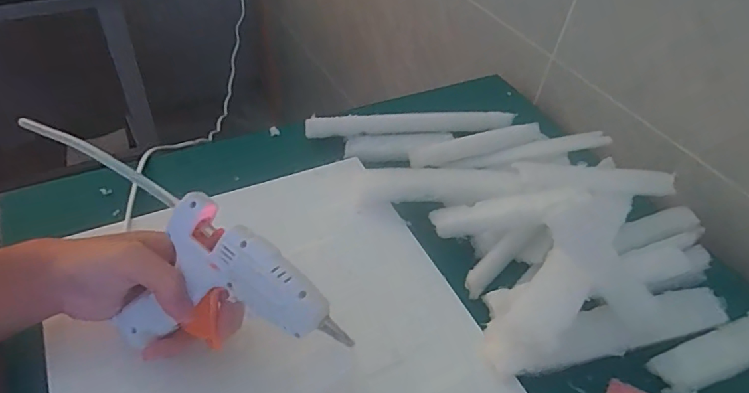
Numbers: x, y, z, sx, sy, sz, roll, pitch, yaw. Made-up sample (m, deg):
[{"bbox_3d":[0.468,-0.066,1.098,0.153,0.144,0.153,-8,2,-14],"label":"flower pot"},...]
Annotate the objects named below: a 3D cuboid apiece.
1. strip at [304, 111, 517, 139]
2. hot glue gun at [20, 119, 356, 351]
[{"bbox_3d":[0.044,-0.087,0.551,0.239,0.013,0.020,-5,47,-12],"label":"strip"},{"bbox_3d":[-0.150,0.041,0.338,0.291,0.104,0.036,22,9,18],"label":"hot glue gun"}]

